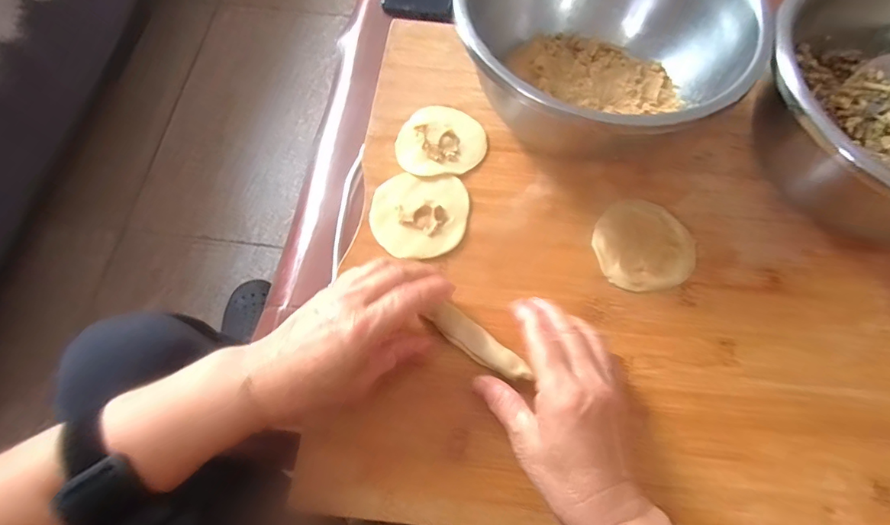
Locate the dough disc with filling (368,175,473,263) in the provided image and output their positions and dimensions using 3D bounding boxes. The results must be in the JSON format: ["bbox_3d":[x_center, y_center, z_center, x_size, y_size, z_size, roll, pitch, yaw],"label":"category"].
[{"bbox_3d":[-0.021,-0.039,0.399,0.077,0.011,0.076,1,67,-1],"label":"dough disc with filling"}]

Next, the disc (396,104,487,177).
[{"bbox_3d":[-0.003,-0.109,0.427,0.076,0.006,0.069,-3,67,-3],"label":"disc"}]

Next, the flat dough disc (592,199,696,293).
[{"bbox_3d":[0.159,-0.015,0.391,0.077,0.009,0.075,1,67,-1],"label":"flat dough disc"}]

